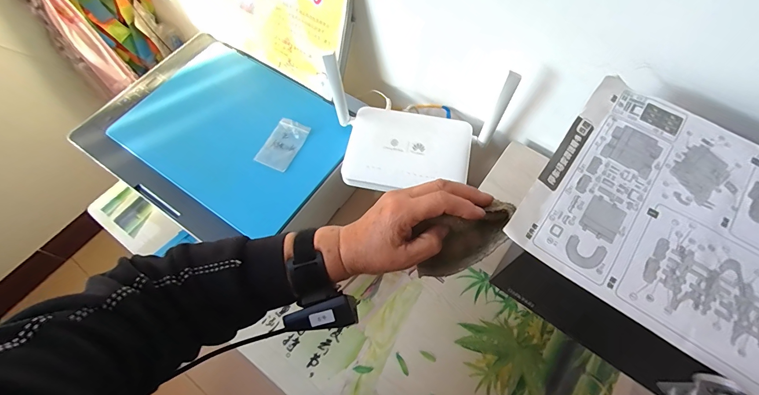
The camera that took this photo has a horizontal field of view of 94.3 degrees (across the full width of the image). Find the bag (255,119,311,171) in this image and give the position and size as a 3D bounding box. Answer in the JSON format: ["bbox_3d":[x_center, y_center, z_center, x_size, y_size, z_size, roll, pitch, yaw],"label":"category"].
[{"bbox_3d":[-0.160,-0.088,0.583,0.056,0.009,0.091,25,66,5],"label":"bag"}]

